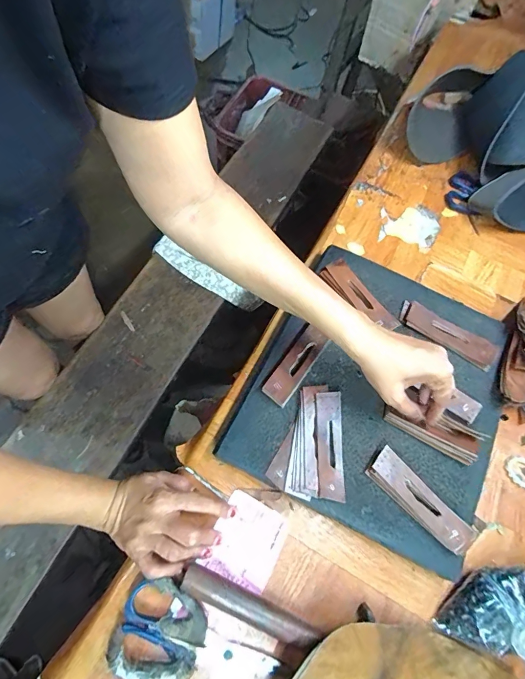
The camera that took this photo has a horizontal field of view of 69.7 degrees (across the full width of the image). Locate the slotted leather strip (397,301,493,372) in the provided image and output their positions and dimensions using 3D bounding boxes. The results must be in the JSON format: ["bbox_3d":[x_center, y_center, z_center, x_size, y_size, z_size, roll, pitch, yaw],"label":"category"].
[{"bbox_3d":[0.247,-0.007,0.507,0.129,0.006,0.036,32,75,9],"label":"slotted leather strip"}]

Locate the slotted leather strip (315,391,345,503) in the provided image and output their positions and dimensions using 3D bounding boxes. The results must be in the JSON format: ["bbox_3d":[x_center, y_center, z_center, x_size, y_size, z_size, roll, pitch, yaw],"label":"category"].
[{"bbox_3d":[0.078,0.119,0.432,0.034,0.006,0.119,4,67,-8],"label":"slotted leather strip"}]

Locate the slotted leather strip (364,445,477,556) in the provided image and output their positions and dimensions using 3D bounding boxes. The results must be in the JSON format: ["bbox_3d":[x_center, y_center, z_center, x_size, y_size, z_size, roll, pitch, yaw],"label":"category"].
[{"bbox_3d":[0.173,0.177,0.413,0.036,0.014,0.124,-40,76,-20],"label":"slotted leather strip"}]

